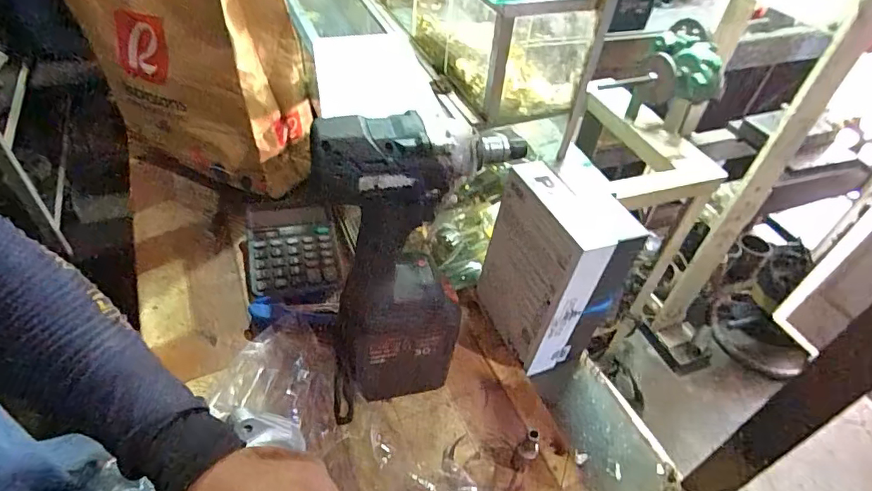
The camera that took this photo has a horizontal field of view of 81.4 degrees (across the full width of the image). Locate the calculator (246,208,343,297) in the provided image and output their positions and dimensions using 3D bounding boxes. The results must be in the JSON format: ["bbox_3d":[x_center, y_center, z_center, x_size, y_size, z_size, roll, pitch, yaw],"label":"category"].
[{"bbox_3d":[-0.193,0.003,0.690,0.117,0.025,0.148,-8,46,-14],"label":"calculator"}]

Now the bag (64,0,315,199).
[{"bbox_3d":[-0.361,-0.294,0.706,0.360,0.350,0.130,24,47,17],"label":"bag"}]

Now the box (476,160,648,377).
[{"bbox_3d":[0.129,0.026,0.578,0.095,0.203,0.138,-10,47,-16],"label":"box"}]

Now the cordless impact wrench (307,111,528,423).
[{"bbox_3d":[-0.021,0.024,0.466,0.169,0.300,0.075,-17,49,-23],"label":"cordless impact wrench"}]

